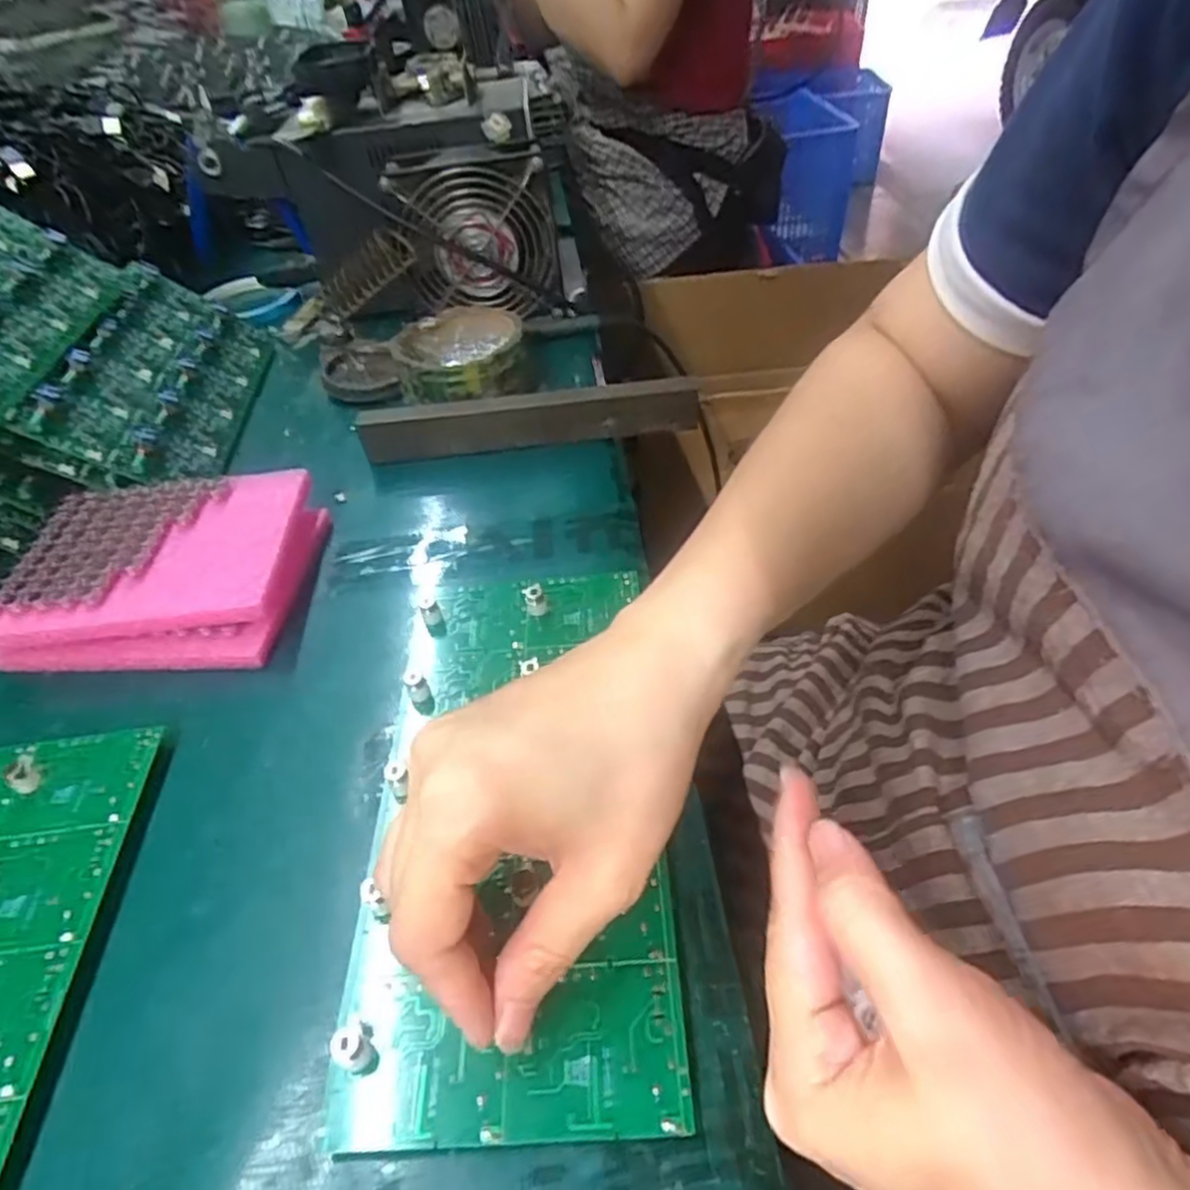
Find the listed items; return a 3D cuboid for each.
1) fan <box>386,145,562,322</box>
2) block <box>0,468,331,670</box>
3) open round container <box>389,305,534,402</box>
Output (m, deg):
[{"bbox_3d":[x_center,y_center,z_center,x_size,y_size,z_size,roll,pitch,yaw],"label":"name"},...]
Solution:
[{"bbox_3d":[-0.087,-0.266,0.548,0.112,0.115,0.037,-12,44,-3],"label":"fan"},{"bbox_3d":[-0.221,-0.017,0.382,0.143,0.036,0.121,-4,45,2],"label":"block"},{"bbox_3d":[-0.090,-0.161,0.498,0.086,0.039,0.080,-3,45,3],"label":"open round container"}]

